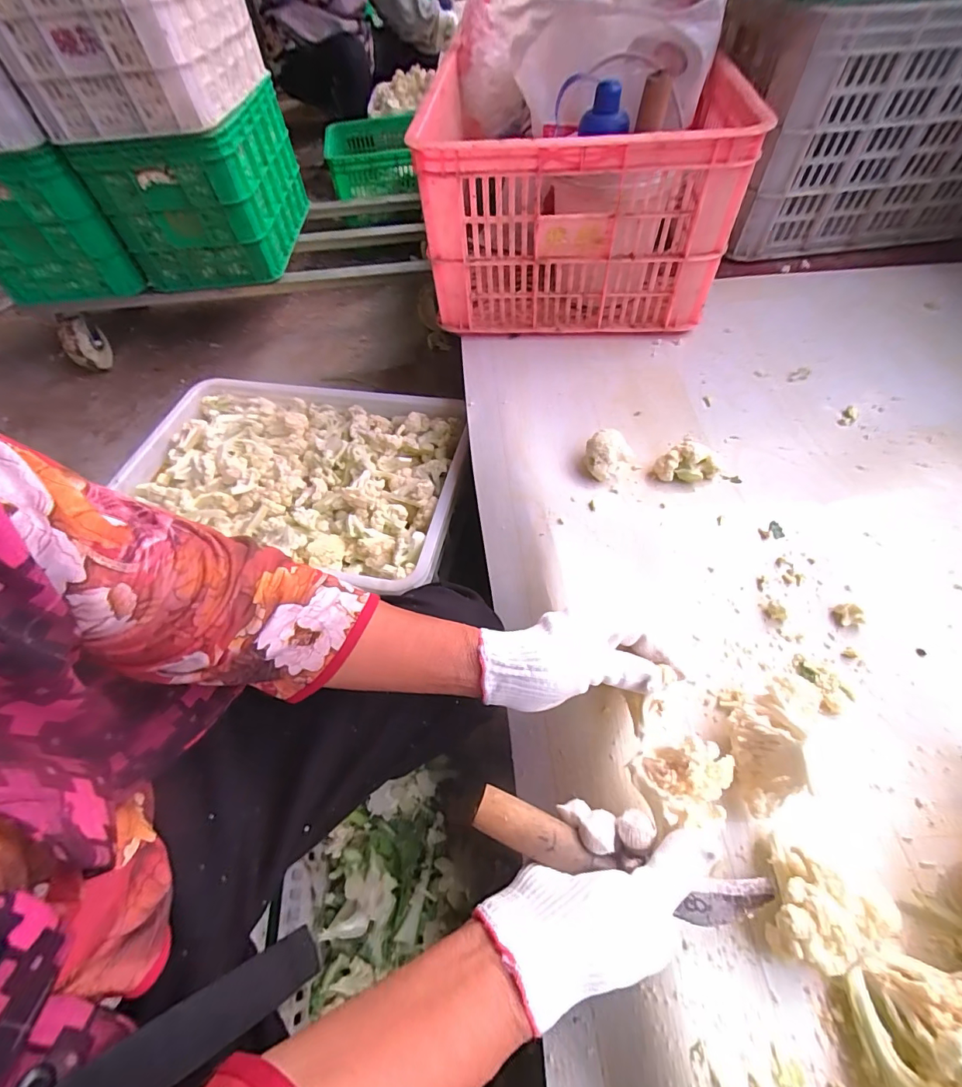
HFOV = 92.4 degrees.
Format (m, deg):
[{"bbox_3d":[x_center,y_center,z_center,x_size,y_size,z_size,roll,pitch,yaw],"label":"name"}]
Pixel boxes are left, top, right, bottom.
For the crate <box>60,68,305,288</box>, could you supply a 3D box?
[{"bbox_3d":[-0.683,-0.900,1.176,0.332,0.297,0.432,0,57,5],"label":"crate"}]

